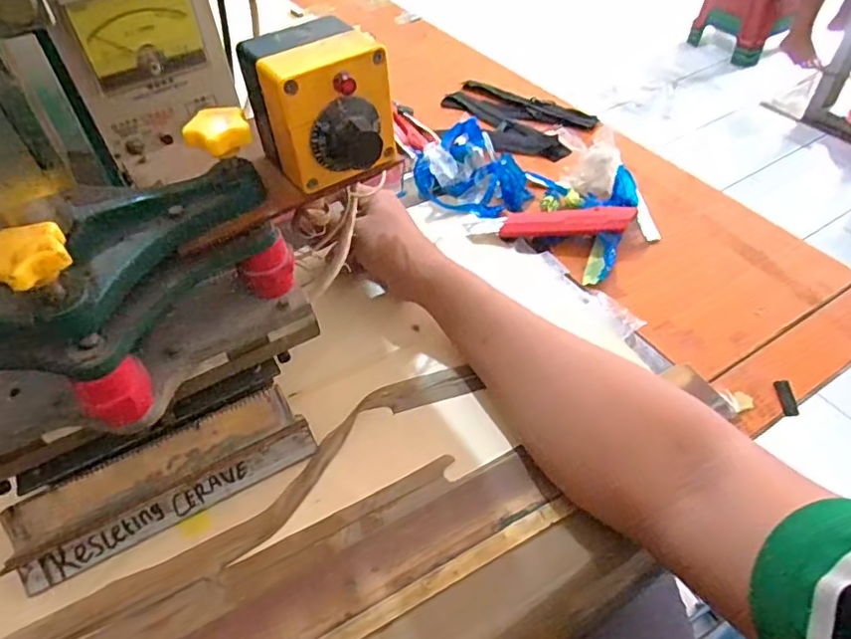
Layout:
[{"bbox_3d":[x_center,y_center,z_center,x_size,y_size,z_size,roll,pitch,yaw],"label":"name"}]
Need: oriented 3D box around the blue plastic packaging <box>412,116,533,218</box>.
[{"bbox_3d":[0.052,-0.167,0.644,0.124,0.054,0.117,1,48,4],"label":"blue plastic packaging"}]

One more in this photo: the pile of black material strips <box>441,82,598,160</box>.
[{"bbox_3d":[0.109,-0.263,0.752,0.199,0.016,0.127,29,55,26],"label":"pile of black material strips"}]

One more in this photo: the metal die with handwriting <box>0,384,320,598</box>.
[{"bbox_3d":[-0.182,0.112,0.410,0.198,0.045,0.046,-24,51,-18],"label":"metal die with handwriting"}]

